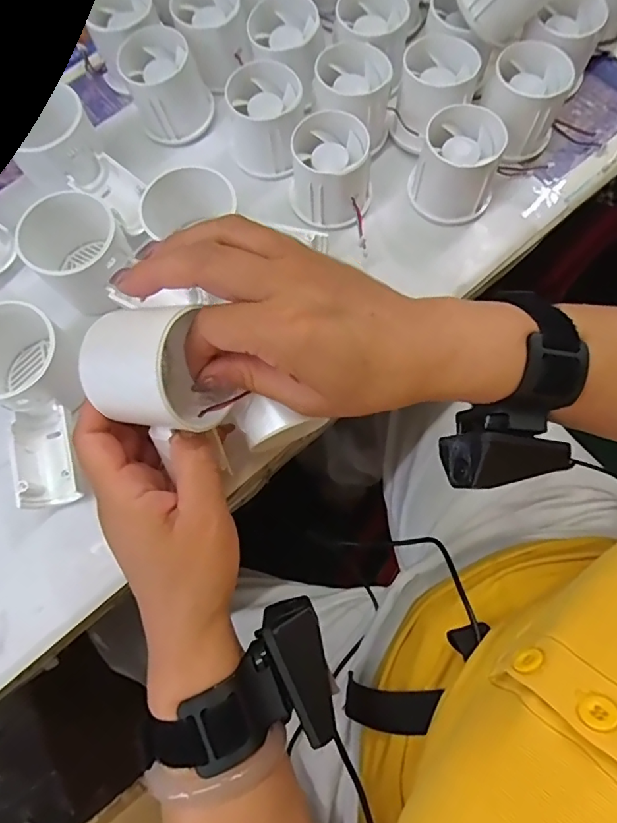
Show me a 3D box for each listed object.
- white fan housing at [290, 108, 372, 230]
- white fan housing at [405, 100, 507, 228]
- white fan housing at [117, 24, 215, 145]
[{"bbox_3d":[0.015,-0.162,0.341,0.053,0.046,0.057,0,74,2],"label":"white fan housing"},{"bbox_3d":[0.099,-0.164,0.339,0.053,0.048,0.053,16,75,6],"label":"white fan housing"},{"bbox_3d":[-0.102,-0.236,0.367,0.055,0.049,0.054,0,74,2],"label":"white fan housing"}]

